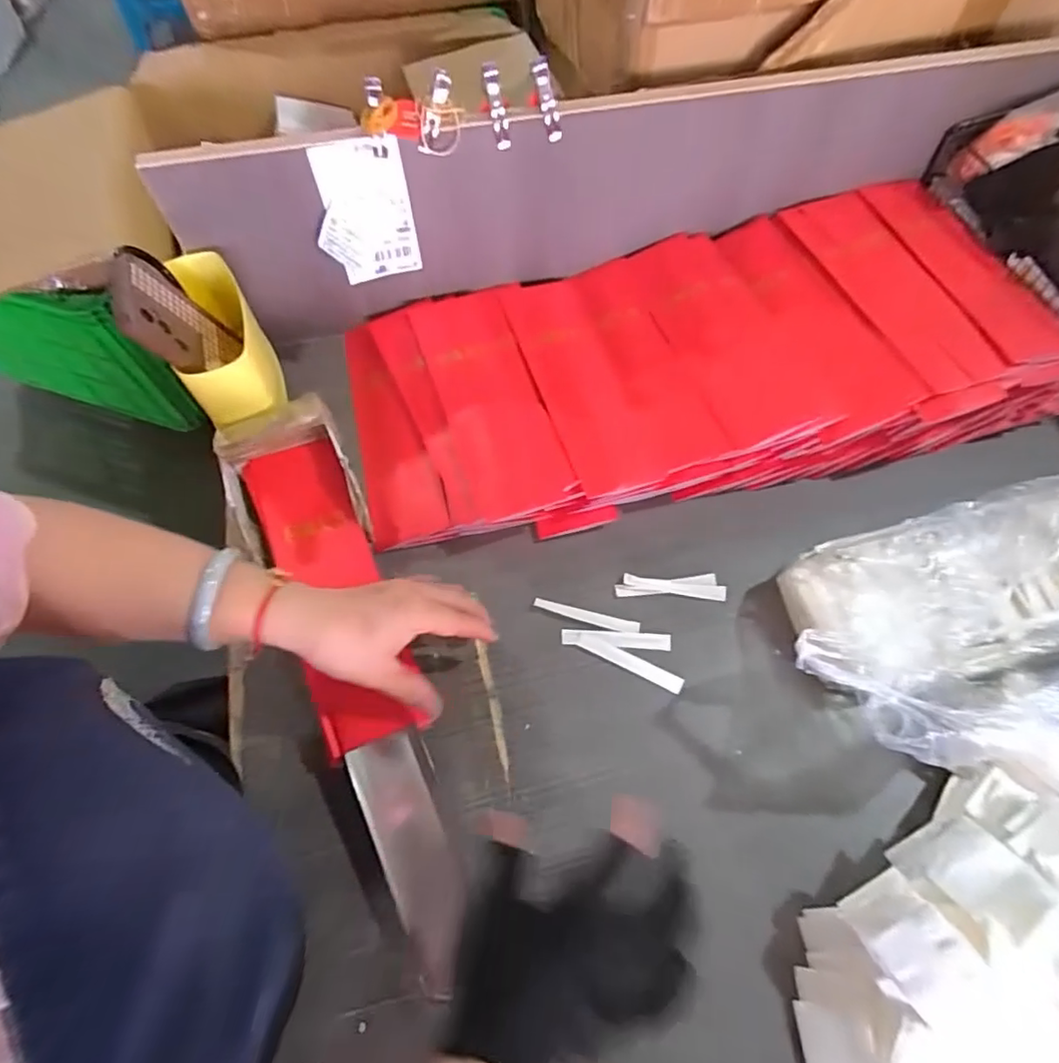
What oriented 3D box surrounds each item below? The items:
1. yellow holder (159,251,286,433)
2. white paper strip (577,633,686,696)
[{"bbox_3d":[-0.276,-0.178,0.527,0.065,0.063,0.155,-17,65,-8],"label":"yellow holder"},{"bbox_3d":[0.084,0.110,0.485,0.093,0.004,0.014,24,66,12],"label":"white paper strip"}]

